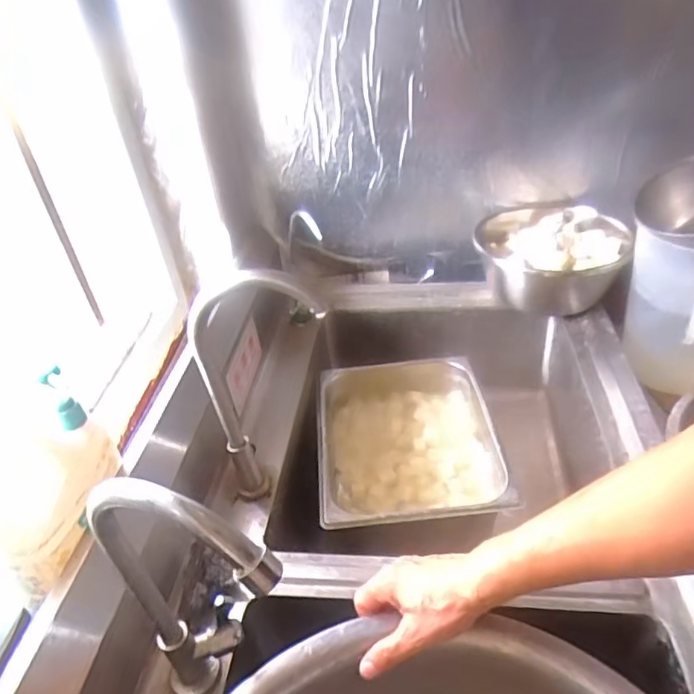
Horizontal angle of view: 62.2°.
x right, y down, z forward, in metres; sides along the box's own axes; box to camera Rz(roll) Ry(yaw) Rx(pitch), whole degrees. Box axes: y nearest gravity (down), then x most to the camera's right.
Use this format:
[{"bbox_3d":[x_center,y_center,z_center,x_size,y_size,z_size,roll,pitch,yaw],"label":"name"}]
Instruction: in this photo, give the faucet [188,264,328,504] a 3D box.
[{"bbox_3d":[-0.084,0.050,0.640,0.154,0.294,0.040,-9,35,-2],"label":"faucet"}]

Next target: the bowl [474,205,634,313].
[{"bbox_3d":[0.350,-0.151,1.012,0.245,0.105,0.262,-5,36,4],"label":"bowl"}]

